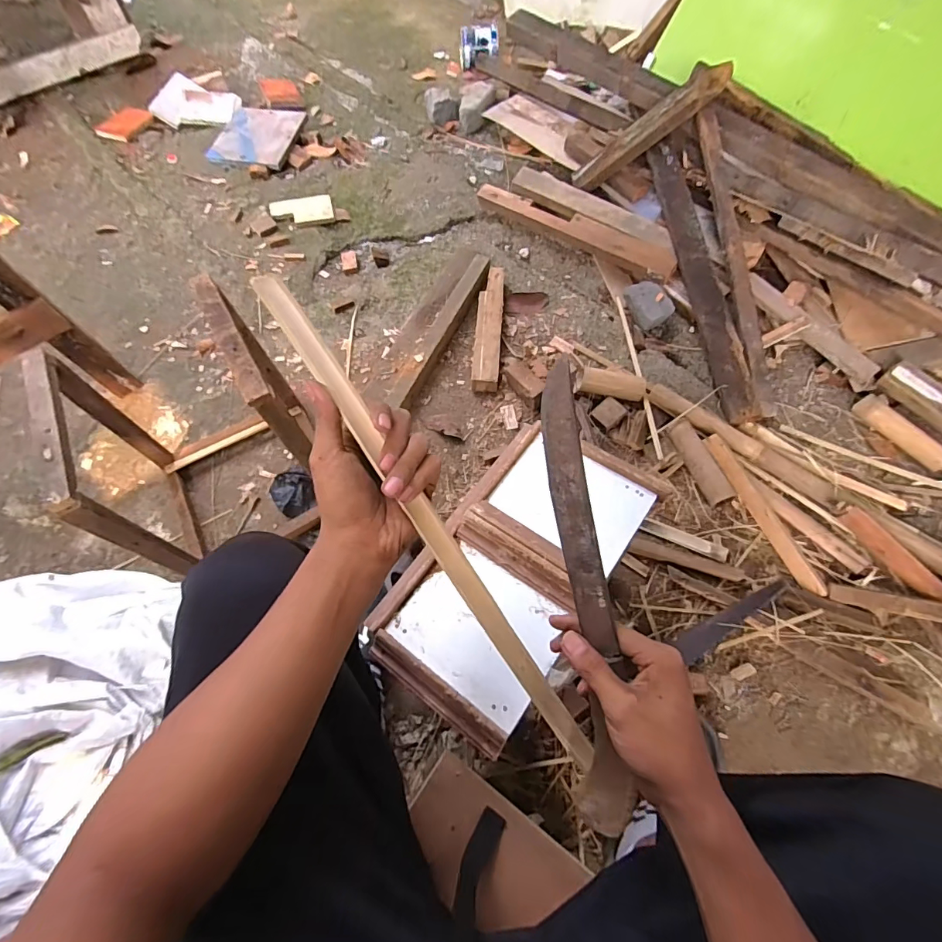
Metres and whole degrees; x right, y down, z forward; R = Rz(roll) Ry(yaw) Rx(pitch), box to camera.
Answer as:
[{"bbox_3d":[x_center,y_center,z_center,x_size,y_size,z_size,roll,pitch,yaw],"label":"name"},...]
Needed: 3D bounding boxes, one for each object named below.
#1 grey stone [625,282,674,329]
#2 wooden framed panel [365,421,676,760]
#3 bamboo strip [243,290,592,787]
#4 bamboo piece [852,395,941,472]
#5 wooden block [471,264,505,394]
[{"bbox_3d":[0.426,-0.395,1.080,0.084,0.073,0.120,-12,66,-5],"label":"grey stone"},{"bbox_3d":[0.056,0.105,0.538,0.194,0.047,0.366,34,70,15],"label":"wooden framed panel"},{"bbox_3d":[-0.024,0.053,0.345,0.020,0.014,0.442,-35,99,-16],"label":"bamboo strip"},{"bbox_3d":[0.874,-0.078,0.918,0.044,0.043,0.188,-31,68,-13],"label":"bamboo piece"},{"bbox_3d":[0.043,-0.335,1.064,0.058,0.051,0.346,4,65,3],"label":"wooden block"}]

